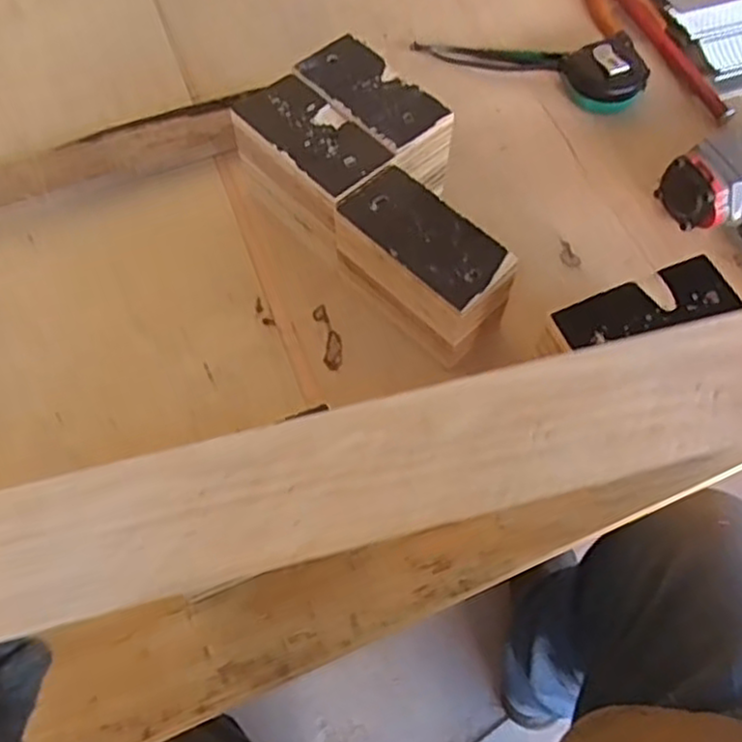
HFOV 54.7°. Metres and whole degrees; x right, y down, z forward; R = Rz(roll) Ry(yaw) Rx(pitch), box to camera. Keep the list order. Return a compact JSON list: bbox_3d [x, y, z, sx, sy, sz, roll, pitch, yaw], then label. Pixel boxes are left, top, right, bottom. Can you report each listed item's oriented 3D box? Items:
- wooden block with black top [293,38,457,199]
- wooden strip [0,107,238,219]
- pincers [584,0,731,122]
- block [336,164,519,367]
[{"bbox_3d":[0.001,-0.191,0.575,0.062,0.089,0.123,-38,69,-18],"label":"wooden block with black top"},{"bbox_3d":[-0.262,-0.163,0.601,0.298,0.021,0.057,-21,66,-11],"label":"wooden strip"},{"bbox_3d":[0.245,-0.339,0.688,0.050,0.025,0.277,-22,66,-11],"label":"pincers"},{"bbox_3d":[0.036,-0.070,0.516,0.063,0.088,0.117,-40,71,-18],"label":"block"}]

